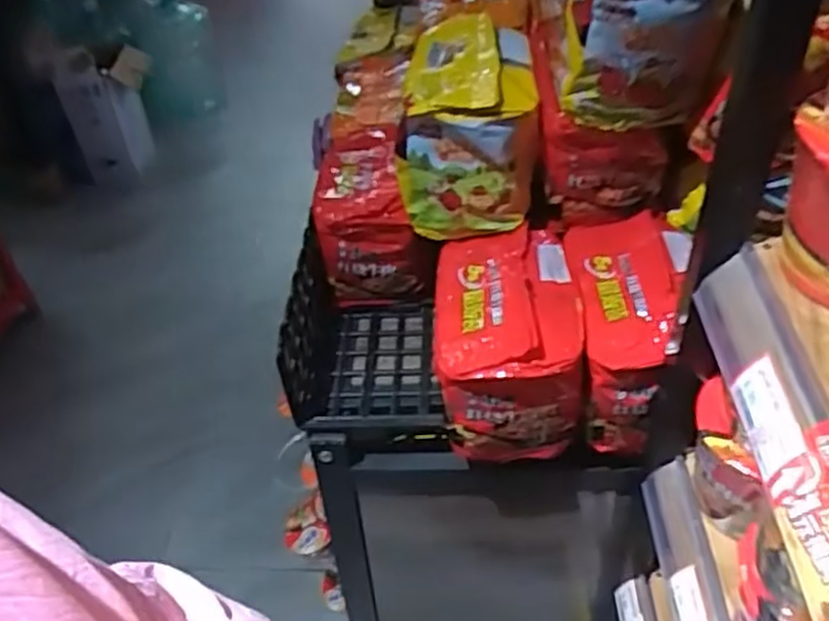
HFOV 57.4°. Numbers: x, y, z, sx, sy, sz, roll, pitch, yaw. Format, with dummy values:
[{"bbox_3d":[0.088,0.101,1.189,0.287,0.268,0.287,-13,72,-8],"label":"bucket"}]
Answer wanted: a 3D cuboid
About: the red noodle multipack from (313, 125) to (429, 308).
[{"bbox_3d":[-0.059,-0.115,0.934,0.114,0.151,0.225,-9,43,-4],"label":"red noodle multipack"}]

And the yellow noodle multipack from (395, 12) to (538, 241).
[{"bbox_3d":[0.058,-0.194,0.804,0.133,0.159,0.186,1,44,7],"label":"yellow noodle multipack"}]

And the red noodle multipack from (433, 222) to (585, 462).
[{"bbox_3d":[0.093,0.029,0.773,0.131,0.158,0.198,-2,43,3],"label":"red noodle multipack"}]

